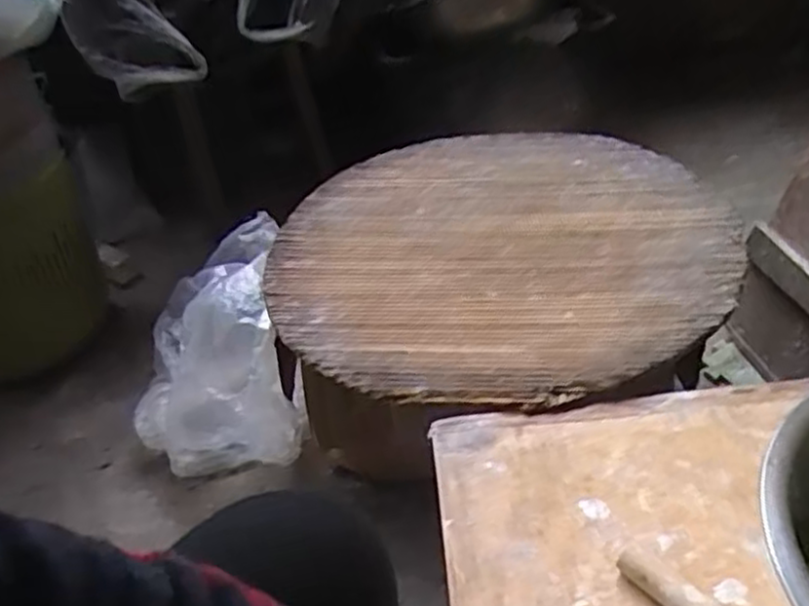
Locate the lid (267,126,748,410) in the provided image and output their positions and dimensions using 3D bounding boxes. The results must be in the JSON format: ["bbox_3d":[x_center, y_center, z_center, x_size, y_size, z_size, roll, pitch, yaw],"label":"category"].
[{"bbox_3d":[0.115,-0.072,0.875,0.517,0.035,0.512,-2,39,2],"label":"lid"}]

